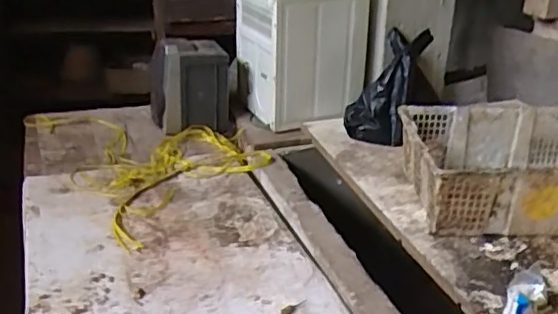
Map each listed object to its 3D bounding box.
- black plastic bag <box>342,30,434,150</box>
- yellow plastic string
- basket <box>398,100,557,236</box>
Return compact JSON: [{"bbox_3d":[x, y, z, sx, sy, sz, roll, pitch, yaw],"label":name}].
[{"bbox_3d":[0.310,-0.195,1.637,0.103,0.341,0.173,18,10,-38],"label":"black plastic bag"},{"bbox_3d":[-0.348,-0.022,1.658,0.493,0.041,0.813,-16,30,-32],"label":"yellow plastic string"},{"bbox_3d":[0.543,0.026,1.350,0.484,0.173,0.343,0,26,-3],"label":"basket"}]

